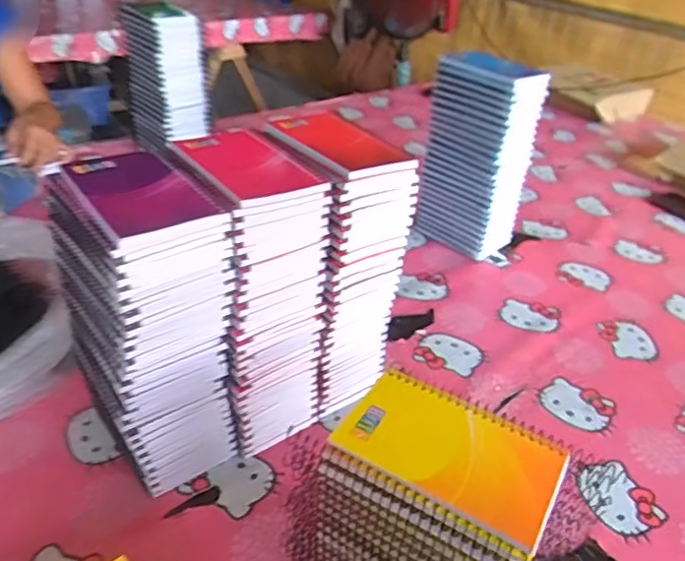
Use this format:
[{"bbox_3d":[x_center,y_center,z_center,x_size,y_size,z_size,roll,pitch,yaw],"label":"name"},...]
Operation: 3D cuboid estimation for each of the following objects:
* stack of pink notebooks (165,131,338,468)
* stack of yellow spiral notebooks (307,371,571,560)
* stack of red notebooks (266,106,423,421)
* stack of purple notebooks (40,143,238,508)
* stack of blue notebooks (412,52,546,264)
[{"bbox_3d":[-0.092,0.020,0.572,0.099,0.287,0.128,-20,42,-35],"label":"stack of pink notebooks"},{"bbox_3d":[0.052,0.185,0.420,0.128,0.202,0.084,23,37,23],"label":"stack of yellow spiral notebooks"},{"bbox_3d":[-0.017,-0.009,0.624,0.104,0.286,0.134,-17,40,-32],"label":"stack of red notebooks"},{"bbox_3d":[-0.165,0.049,0.513,0.099,0.284,0.121,-22,43,-36],"label":"stack of purple notebooks"},{"bbox_3d":[0.207,-0.185,0.926,0.097,0.289,0.142,-22,43,-36],"label":"stack of blue notebooks"}]

